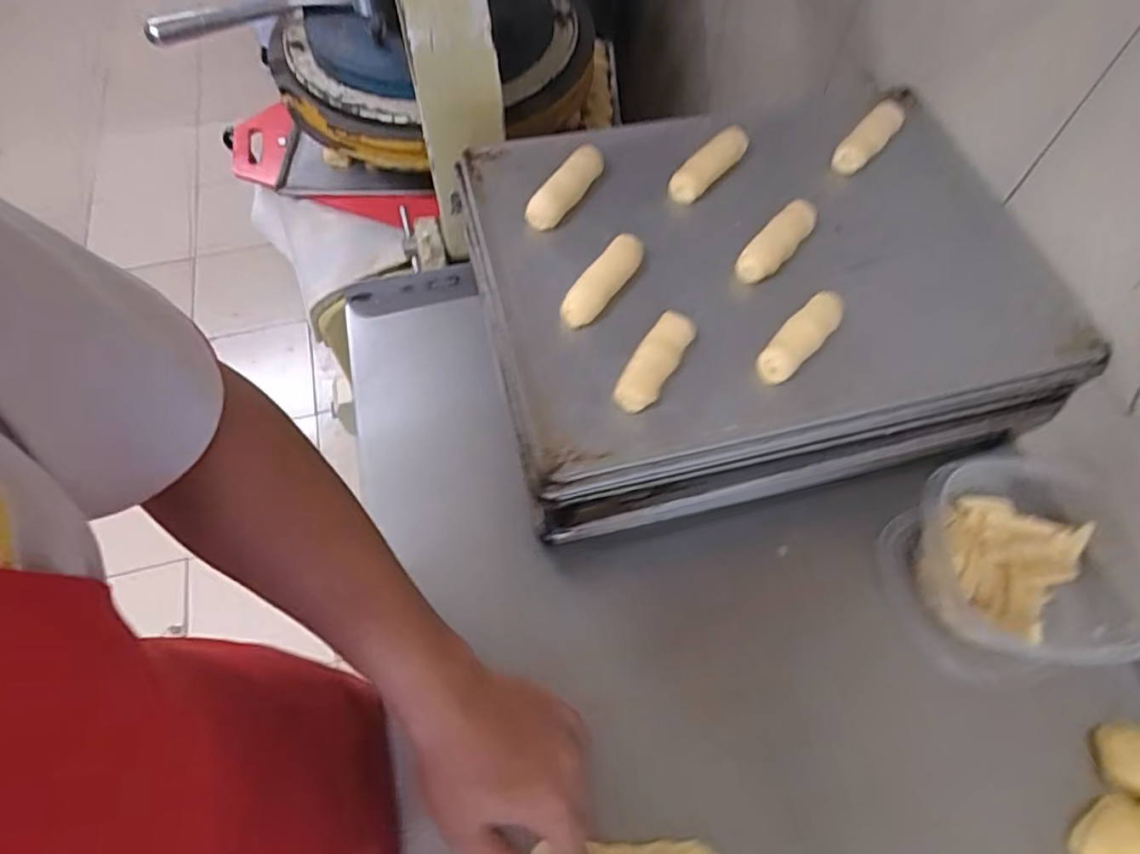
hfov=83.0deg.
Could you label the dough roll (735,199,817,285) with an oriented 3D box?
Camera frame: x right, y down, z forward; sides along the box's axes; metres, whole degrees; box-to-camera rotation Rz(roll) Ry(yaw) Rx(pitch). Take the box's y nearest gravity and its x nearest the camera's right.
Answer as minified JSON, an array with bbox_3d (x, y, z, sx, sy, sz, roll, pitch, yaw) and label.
[{"bbox_3d":[0.172,-0.154,0.535,0.027,0.017,0.096,38,66,18],"label":"dough roll"}]

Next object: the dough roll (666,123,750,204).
[{"bbox_3d":[0.125,-0.234,0.573,0.021,0.023,0.099,39,66,18],"label":"dough roll"}]

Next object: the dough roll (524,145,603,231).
[{"bbox_3d":[-0.003,-0.203,0.545,0.024,0.023,0.091,31,64,15],"label":"dough roll"}]

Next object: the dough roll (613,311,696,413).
[{"bbox_3d":[0.063,-0.048,0.475,0.028,0.024,0.084,28,64,13],"label":"dough roll"}]

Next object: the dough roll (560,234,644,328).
[{"bbox_3d":[0.027,-0.116,0.506,0.024,0.021,0.095,32,65,15],"label":"dough roll"}]

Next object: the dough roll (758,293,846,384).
[{"bbox_3d":[0.177,-0.070,0.490,0.027,0.018,0.096,40,67,19],"label":"dough roll"}]

